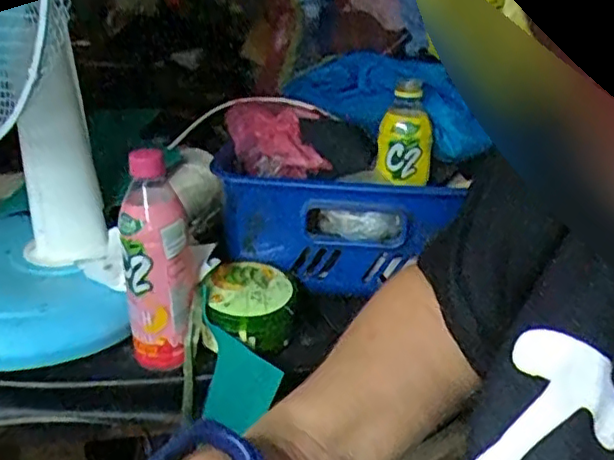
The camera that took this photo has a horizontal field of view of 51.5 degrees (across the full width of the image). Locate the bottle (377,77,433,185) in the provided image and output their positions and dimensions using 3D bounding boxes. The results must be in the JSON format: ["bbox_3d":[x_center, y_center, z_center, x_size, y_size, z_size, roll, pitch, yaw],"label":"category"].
[{"bbox_3d":[0.108,-0.105,0.690,0.047,0.101,0.041,25,31,39],"label":"bottle"}]

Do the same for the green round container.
[{"bbox_3d":[-0.057,0.077,0.645,0.087,0.060,0.095,3,24,-1],"label":"green round container"}]

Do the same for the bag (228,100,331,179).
[{"bbox_3d":[-0.039,-0.109,0.748,0.094,0.060,0.151,-2,25,-14],"label":"bag"}]

